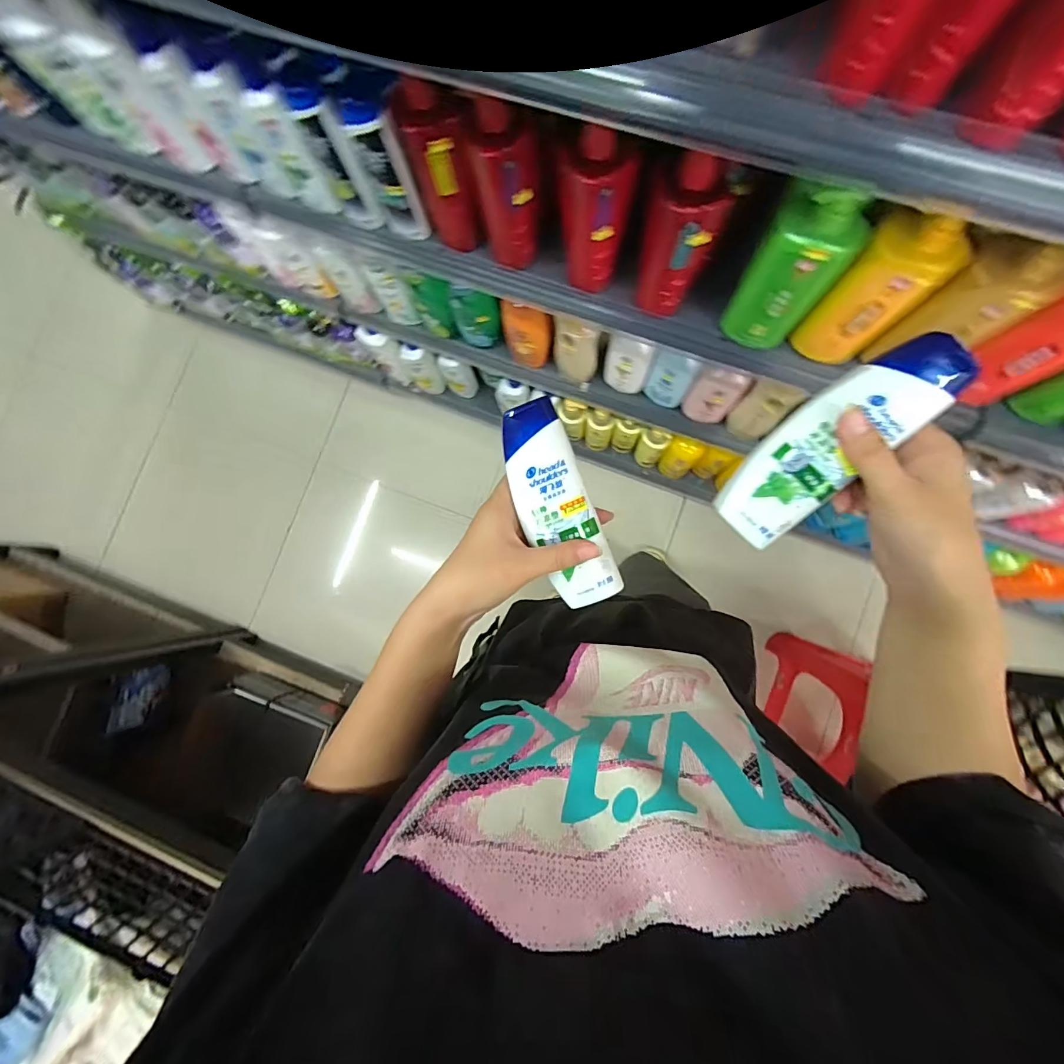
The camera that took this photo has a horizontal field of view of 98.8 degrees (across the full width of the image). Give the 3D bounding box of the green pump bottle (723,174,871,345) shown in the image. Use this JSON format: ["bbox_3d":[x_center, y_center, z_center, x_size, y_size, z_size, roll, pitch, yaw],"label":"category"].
[{"bbox_3d":[0.306,-0.310,0.538,0.095,0.237,0.055,30,87,6],"label":"green pump bottle"}]

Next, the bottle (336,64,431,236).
[{"bbox_3d":[-0.194,-0.505,0.626,0.088,0.223,0.043,25,87,6],"label":"bottle"}]

